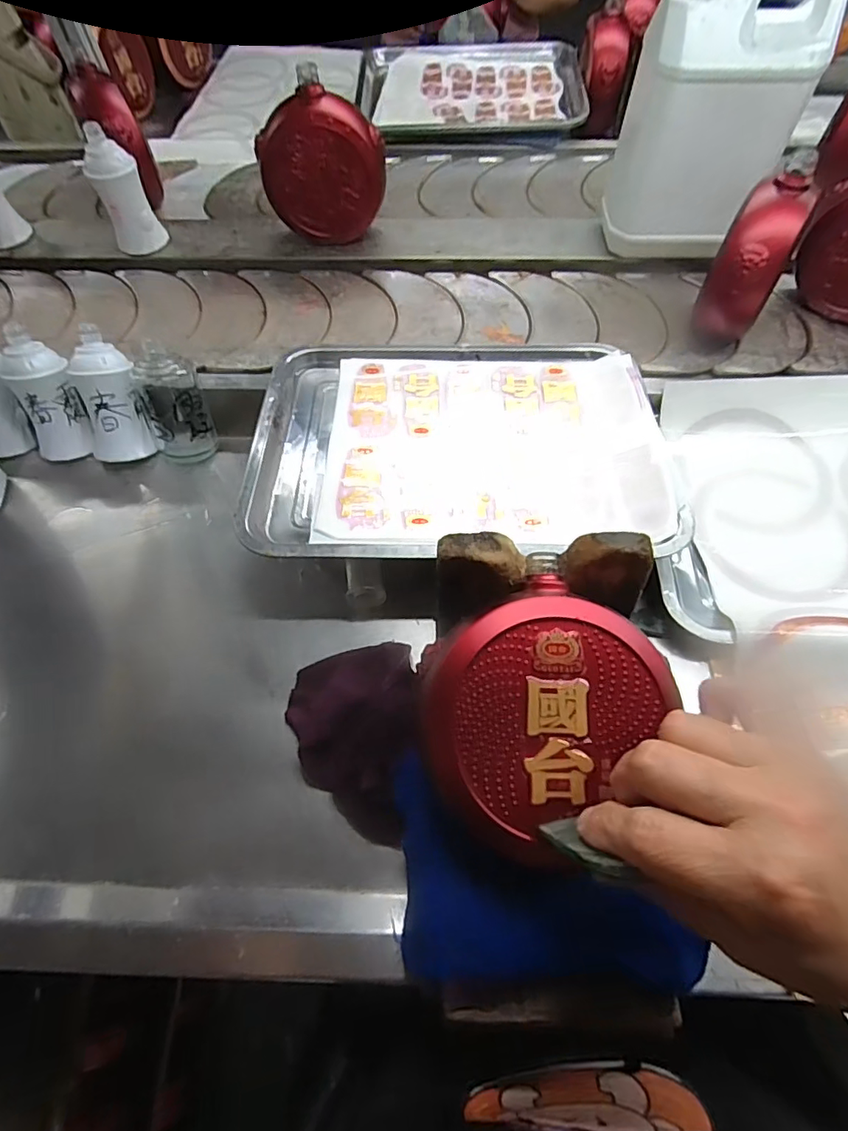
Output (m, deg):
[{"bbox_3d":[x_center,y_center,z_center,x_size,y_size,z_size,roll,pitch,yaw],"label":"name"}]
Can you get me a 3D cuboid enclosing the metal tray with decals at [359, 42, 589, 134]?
[{"bbox_3d":[0.075,-0.774,0.838,0.342,0.033,0.252,1,60,2],"label":"metal tray with decals"}]

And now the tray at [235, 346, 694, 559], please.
[{"bbox_3d":[0.029,-0.114,0.448,0.339,0.033,0.245,-1,62,2],"label":"tray"}]

